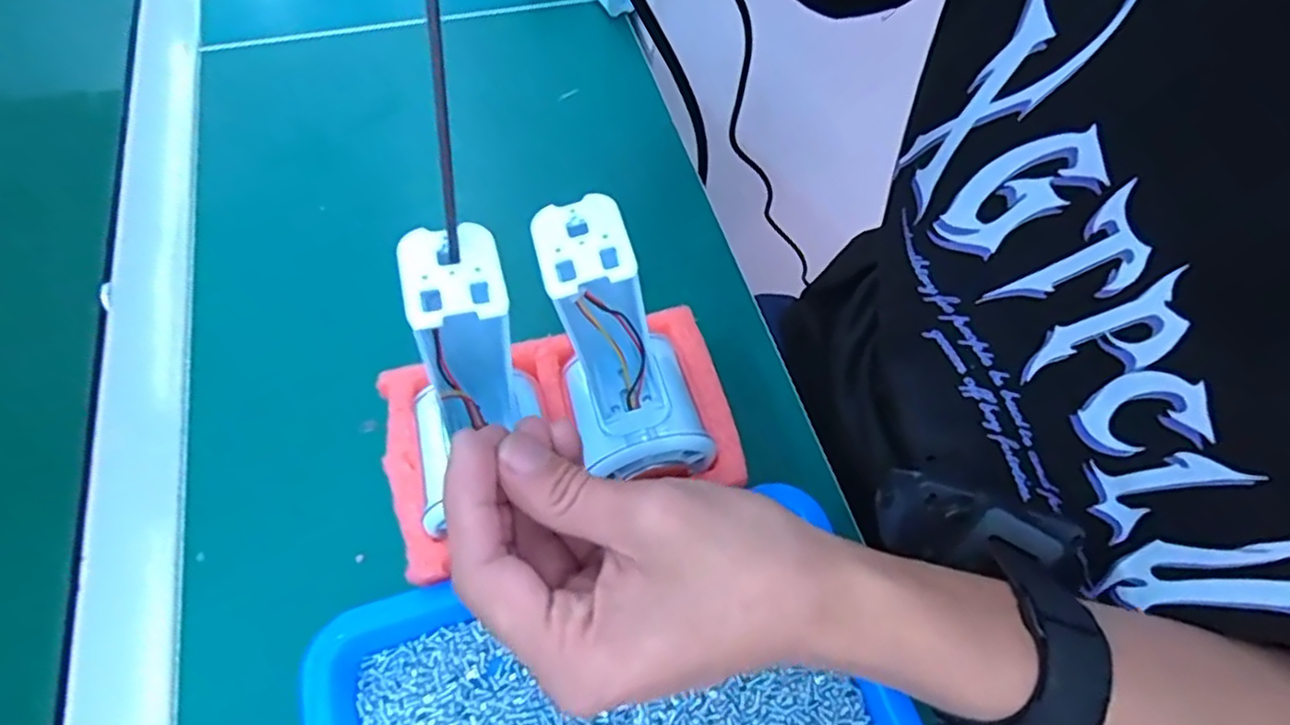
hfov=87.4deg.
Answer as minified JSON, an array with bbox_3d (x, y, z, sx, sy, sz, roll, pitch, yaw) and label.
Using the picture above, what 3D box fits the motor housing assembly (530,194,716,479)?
[{"bbox_3d":[-0.003,-0.003,0.235,0.062,0.113,0.050,-4,61,-5],"label":"motor housing assembly"}]

